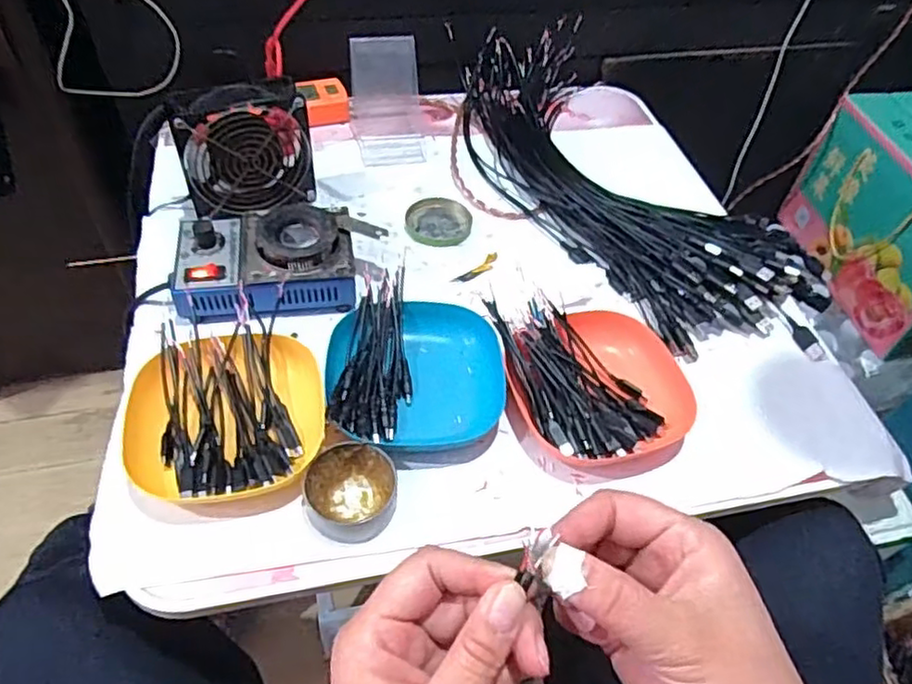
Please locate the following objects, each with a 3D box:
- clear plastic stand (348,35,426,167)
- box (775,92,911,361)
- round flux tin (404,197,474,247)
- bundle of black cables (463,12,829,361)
[{"bbox_3d":[-0.074,-0.268,0.738,0.078,0.092,0.096,-6,53,-9],"label":"clear plastic stand"},{"bbox_3d":[0.677,-0.180,0.992,0.156,0.232,0.326,-9,53,-12],"label":"box"},{"bbox_3d":[-0.018,-0.122,0.676,0.067,0.017,0.063,2,52,-3],"label":"round flux tin"},{"bbox_3d":[0.176,-0.176,0.704,0.222,0.053,0.502,-27,59,-23],"label":"bundle of black cables"}]

